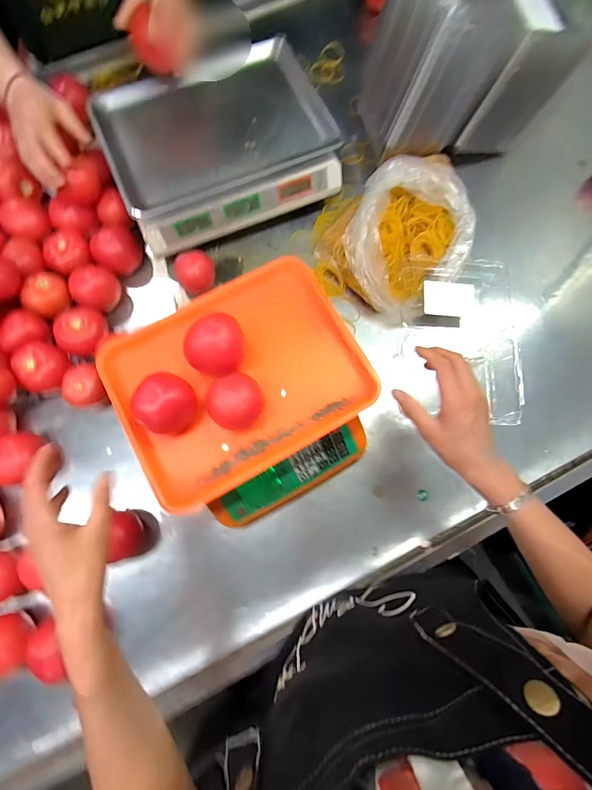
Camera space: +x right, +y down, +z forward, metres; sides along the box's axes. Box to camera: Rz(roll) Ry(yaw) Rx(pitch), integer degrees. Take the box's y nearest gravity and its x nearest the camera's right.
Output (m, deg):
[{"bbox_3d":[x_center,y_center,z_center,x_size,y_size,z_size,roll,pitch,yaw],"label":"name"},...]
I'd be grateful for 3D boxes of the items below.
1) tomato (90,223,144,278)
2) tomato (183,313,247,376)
[{"bbox_3d":[-0.287,-0.235,0.589,0.059,0.051,0.072,43,80,9],"label":"tomato"},{"bbox_3d":[-0.096,-0.055,0.439,0.070,0.060,0.061,-13,77,-3],"label":"tomato"}]

